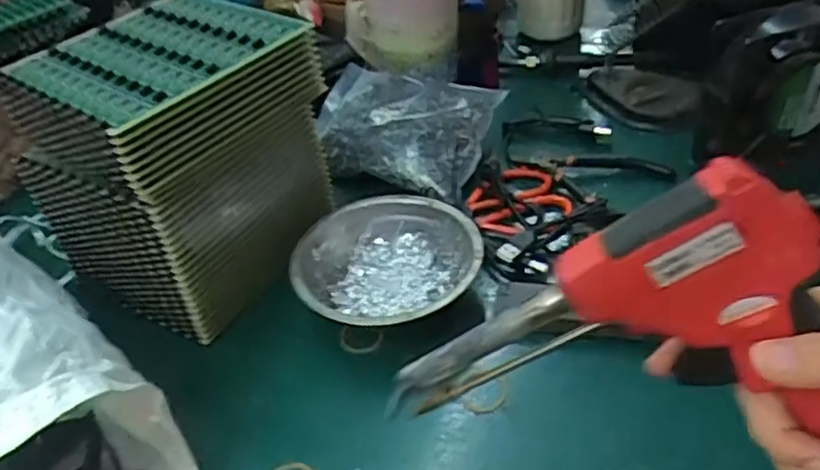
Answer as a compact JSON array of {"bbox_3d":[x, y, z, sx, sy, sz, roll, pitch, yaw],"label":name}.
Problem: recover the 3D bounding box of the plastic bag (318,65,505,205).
[{"bbox_3d":[-0.014,-0.099,0.587,0.167,0.043,0.104,11,43,19],"label":"plastic bag"}]

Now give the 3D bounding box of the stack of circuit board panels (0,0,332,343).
[{"bbox_3d":[-0.160,-0.055,0.493,0.133,0.174,0.164,20,47,28],"label":"stack of circuit board panels"}]

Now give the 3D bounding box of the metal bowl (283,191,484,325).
[{"bbox_3d":[-0.015,0.024,0.466,0.125,0.038,0.122,-4,40,3],"label":"metal bowl"}]

